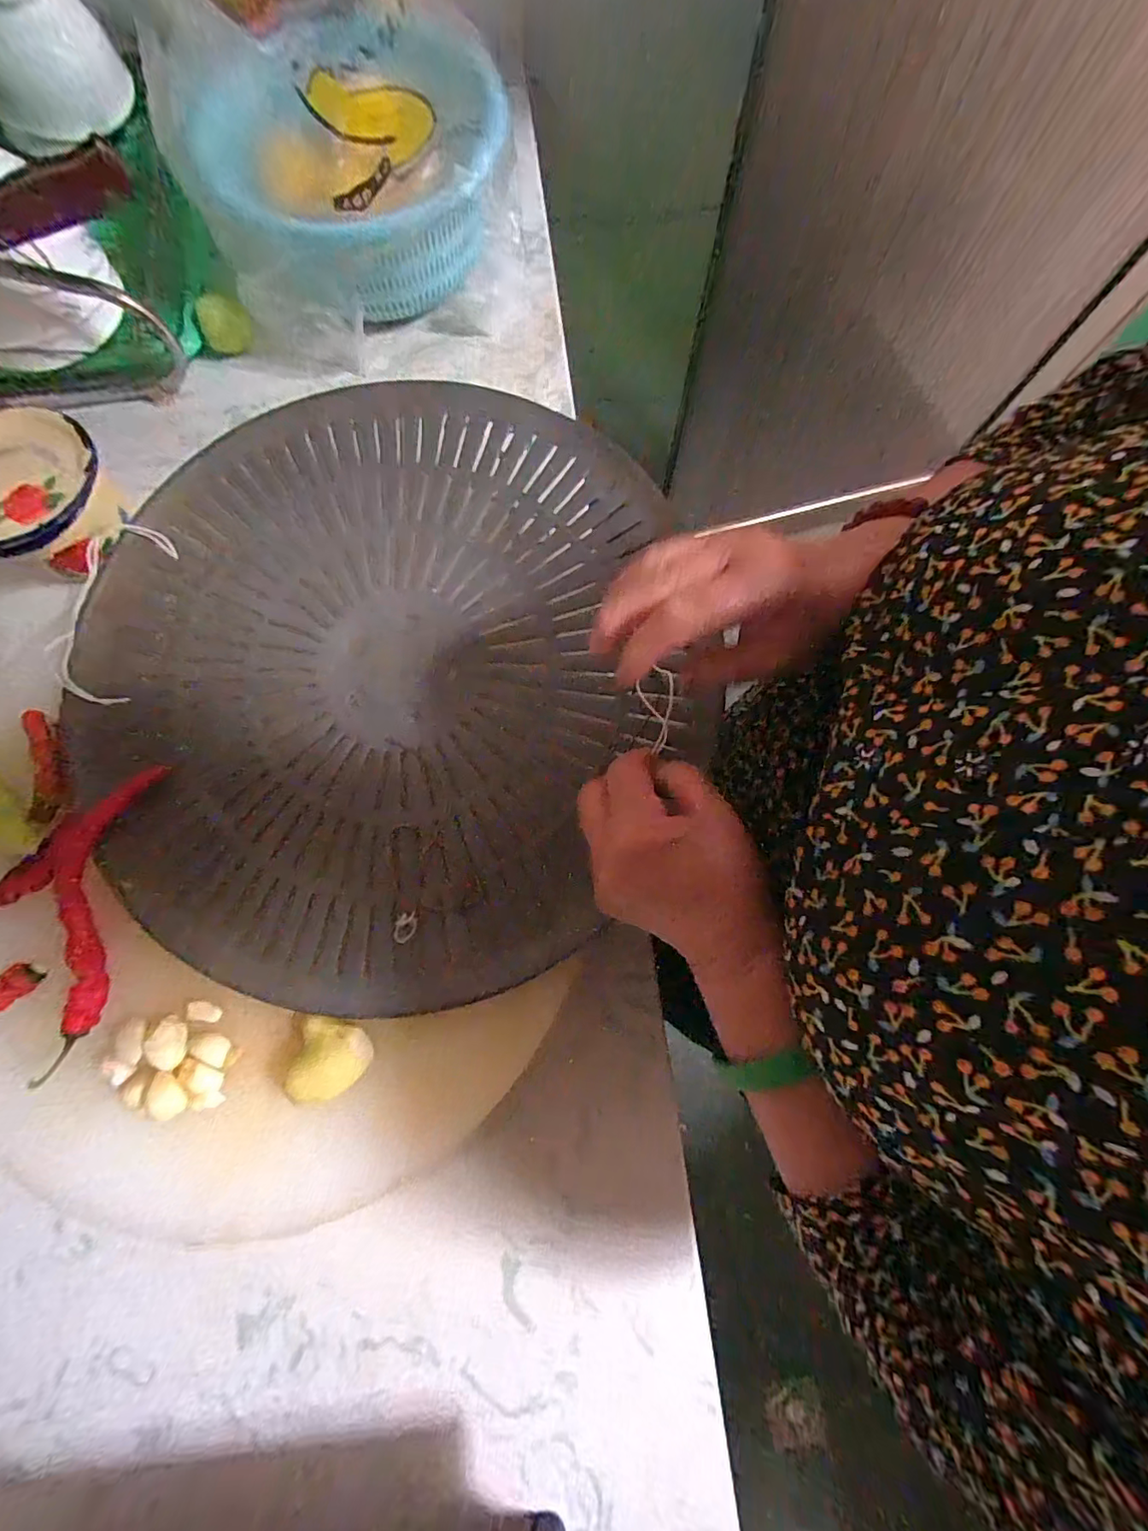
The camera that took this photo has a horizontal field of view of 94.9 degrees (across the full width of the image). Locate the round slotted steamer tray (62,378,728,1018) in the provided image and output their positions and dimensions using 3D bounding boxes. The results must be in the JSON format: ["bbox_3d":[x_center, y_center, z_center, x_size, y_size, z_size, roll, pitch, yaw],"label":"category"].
[{"bbox_3d":[-0.130,-0.070,0.369,0.409,0.024,0.431,-3,77,0],"label":"round slotted steamer tray"}]

